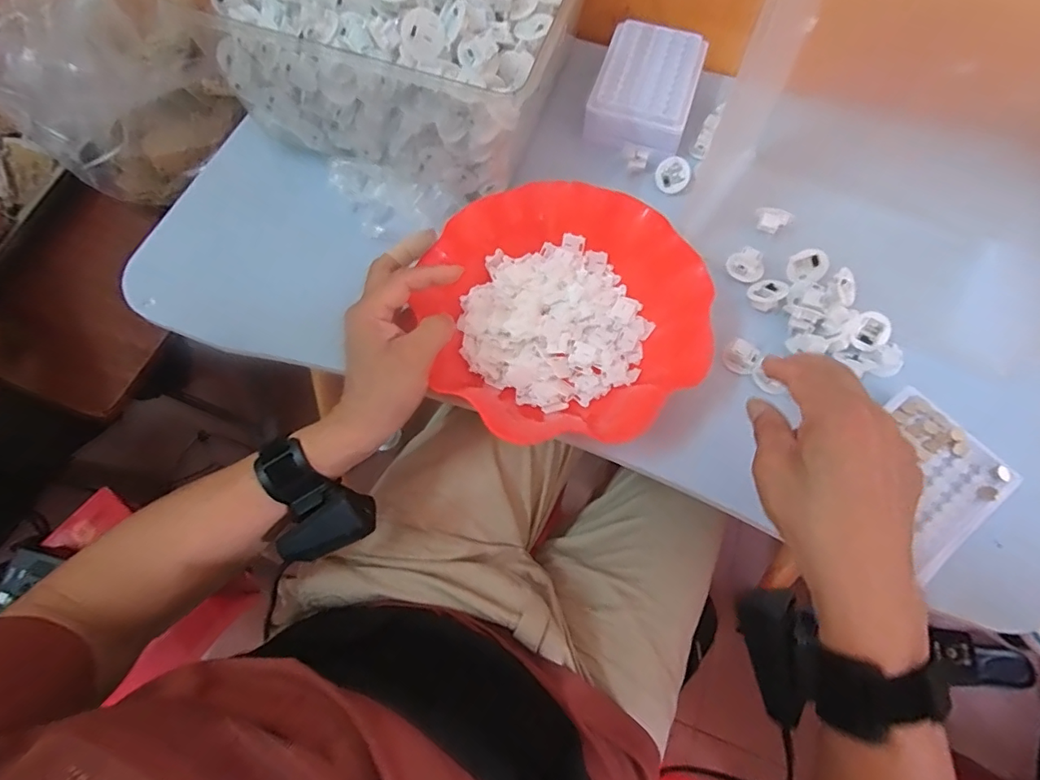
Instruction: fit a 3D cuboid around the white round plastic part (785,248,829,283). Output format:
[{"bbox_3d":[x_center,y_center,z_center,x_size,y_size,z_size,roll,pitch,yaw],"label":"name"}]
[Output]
[{"bbox_3d":[0.253,-0.110,0.455,0.032,0.029,0.007,7,28,11],"label":"white round plastic part"}]

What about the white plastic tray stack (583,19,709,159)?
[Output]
[{"bbox_3d":[0.128,-0.308,0.528,0.099,0.036,0.146,18,70,7],"label":"white plastic tray stack"}]

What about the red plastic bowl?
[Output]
[{"bbox_3d":[0.039,-0.064,0.414,0.205,0.077,0.203,0,69,1],"label":"red plastic bowl"}]

